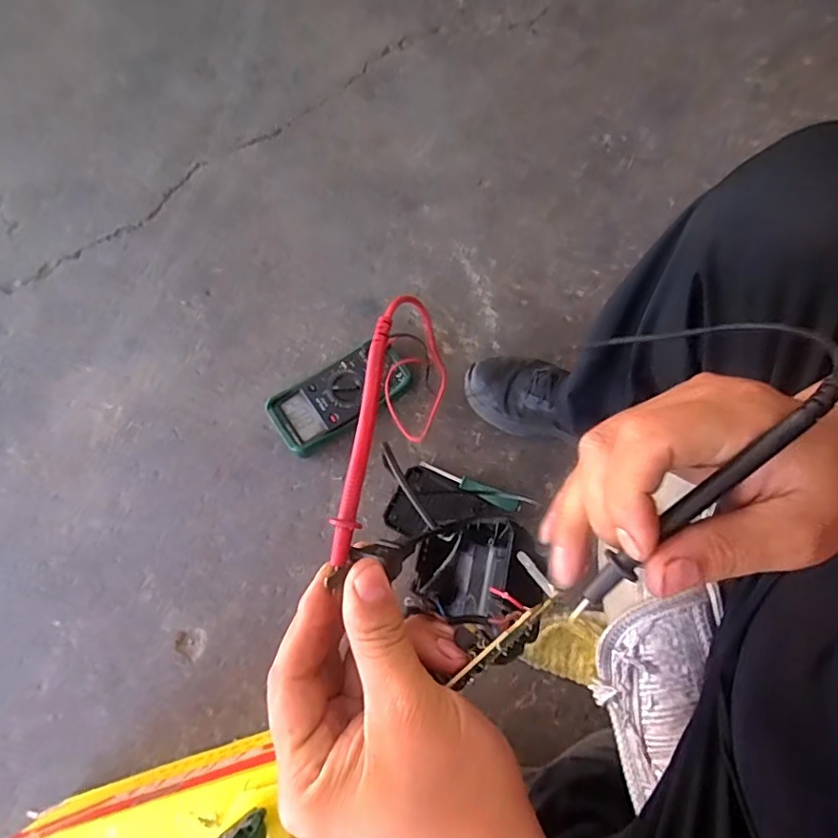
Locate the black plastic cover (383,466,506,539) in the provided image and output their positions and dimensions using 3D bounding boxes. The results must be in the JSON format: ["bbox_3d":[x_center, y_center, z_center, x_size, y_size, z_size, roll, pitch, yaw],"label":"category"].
[{"bbox_3d":[0.033,0.132,0.749,0.141,0.025,0.094,24,78,6],"label":"black plastic cover"}]

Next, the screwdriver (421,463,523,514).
[{"bbox_3d":[0.072,0.093,0.758,0.149,0.022,0.023,24,78,6],"label":"screwdriver"}]

